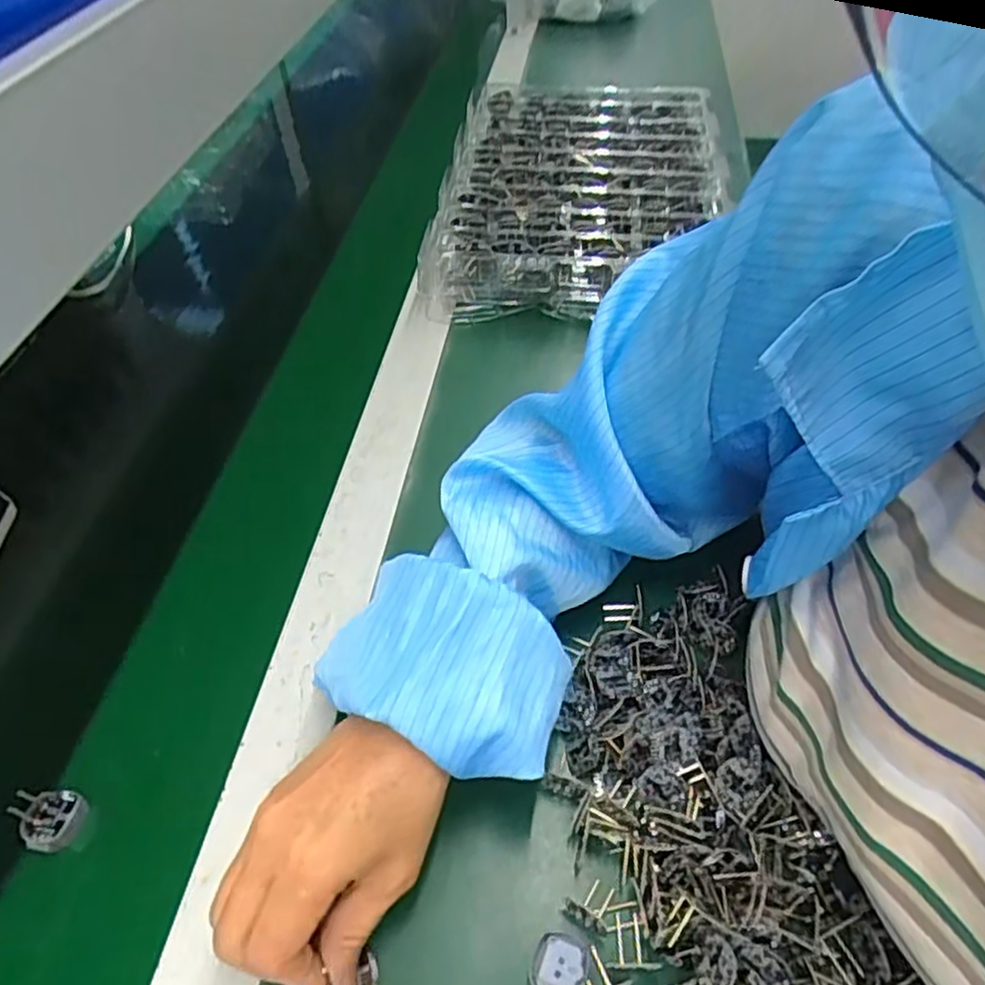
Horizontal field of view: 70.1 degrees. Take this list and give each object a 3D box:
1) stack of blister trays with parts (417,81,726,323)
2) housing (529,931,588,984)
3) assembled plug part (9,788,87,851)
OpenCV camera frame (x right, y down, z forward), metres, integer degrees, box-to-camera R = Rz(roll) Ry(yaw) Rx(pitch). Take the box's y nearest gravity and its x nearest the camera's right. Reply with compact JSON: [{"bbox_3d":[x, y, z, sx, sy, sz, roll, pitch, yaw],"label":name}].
[{"bbox_3d":[0.093,-0.336,0.747,0.269,0.058,0.437,5,49,4],"label":"stack of blister trays with parts"},{"bbox_3d":[0.029,0.212,0.313,0.024,0.013,0.030,12,50,11],"label":"housing"},{"bbox_3d":[-0.228,0.166,0.361,0.030,0.021,0.028,0,49,0],"label":"assembled plug part"}]

